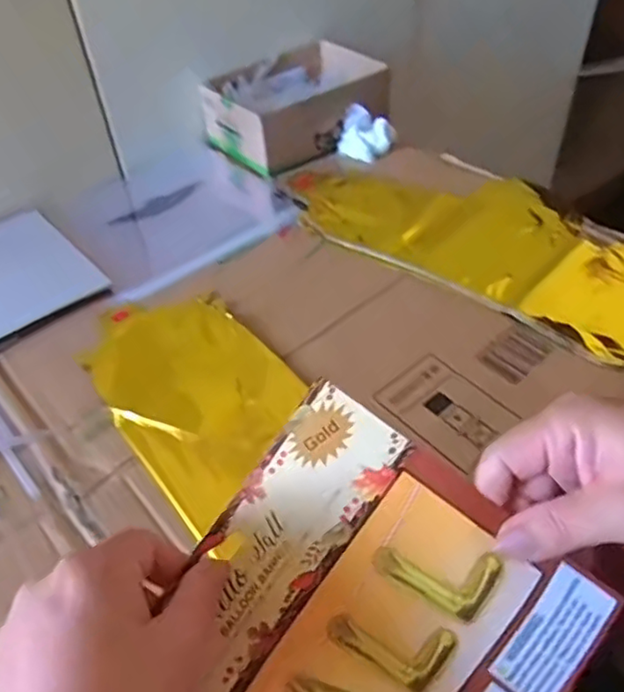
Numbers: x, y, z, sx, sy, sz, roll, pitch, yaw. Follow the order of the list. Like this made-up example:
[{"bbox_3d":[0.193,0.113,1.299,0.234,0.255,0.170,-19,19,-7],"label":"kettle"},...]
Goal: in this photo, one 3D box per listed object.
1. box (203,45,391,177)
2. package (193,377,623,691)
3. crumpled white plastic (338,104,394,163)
[{"bbox_3d":[-0.018,-0.279,0.731,0.191,0.066,0.138,-28,51,-21],"label":"box"},{"bbox_3d":[0.016,0.137,0.273,0.160,0.025,0.182,36,85,7],"label":"package"},{"bbox_3d":[0.060,-0.236,0.706,0.057,0.044,0.043,2,47,6],"label":"crumpled white plastic"}]

